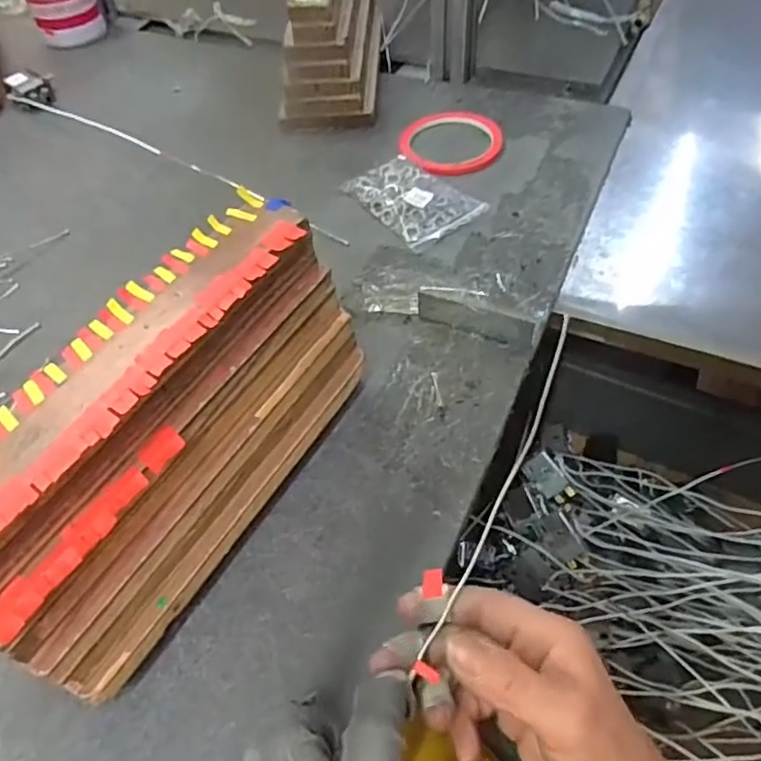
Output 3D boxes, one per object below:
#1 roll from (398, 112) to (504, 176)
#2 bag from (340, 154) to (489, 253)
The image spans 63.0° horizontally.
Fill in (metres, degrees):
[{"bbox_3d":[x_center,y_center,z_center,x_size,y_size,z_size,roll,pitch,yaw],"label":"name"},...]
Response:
[{"bbox_3d":[0.068,-0.230,0.592,0.096,0.012,0.090,-2,53,3],"label":"roll"},{"bbox_3d":[0.030,-0.161,0.546,0.077,0.013,0.107,-32,57,-19],"label":"bag"}]

